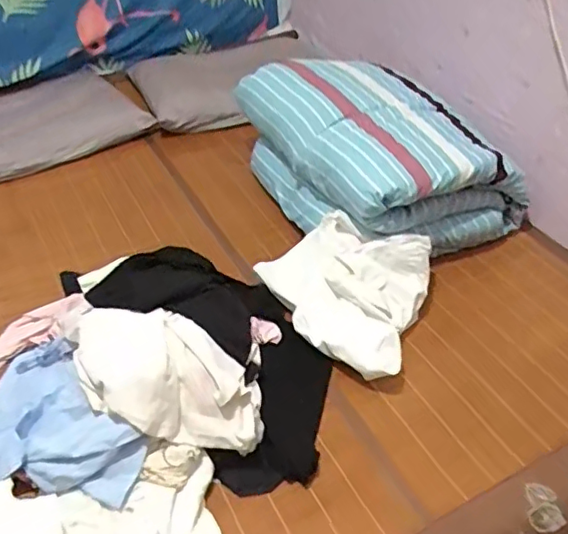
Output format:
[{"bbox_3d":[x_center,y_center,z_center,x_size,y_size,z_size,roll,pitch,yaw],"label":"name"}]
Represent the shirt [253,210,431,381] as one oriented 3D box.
[{"bbox_3d":[0.106,0.050,1.217,0.349,0.138,0.316,18,44,17],"label":"shirt"}]

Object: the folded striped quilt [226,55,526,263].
[{"bbox_3d":[0.205,-0.300,1.486,0.465,0.295,0.675,-22,47,-25],"label":"folded striped quilt"}]

